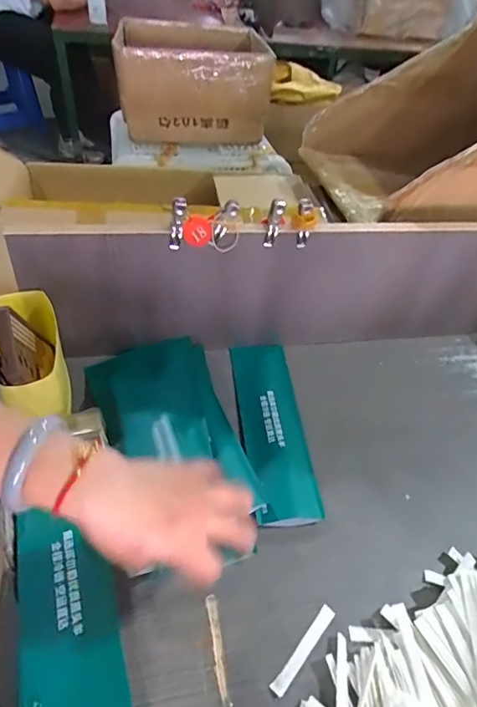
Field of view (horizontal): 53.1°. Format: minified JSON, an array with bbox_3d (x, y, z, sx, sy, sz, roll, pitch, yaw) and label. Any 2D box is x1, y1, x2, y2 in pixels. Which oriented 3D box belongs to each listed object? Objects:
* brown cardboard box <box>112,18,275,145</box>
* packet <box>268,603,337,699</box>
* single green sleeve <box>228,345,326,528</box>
[{"bbox_3d":[-0.120,-0.675,1.193,0.361,0.195,0.281,-8,48,-15],"label":"brown cardboard box"},{"bbox_3d":[0.062,0.278,0.449,0.012,0.004,0.091,35,51,24],"label":"packet"},{"bbox_3d":[0.043,0.087,0.621,0.084,0.021,0.278,-1,46,-9],"label":"single green sleeve"}]

